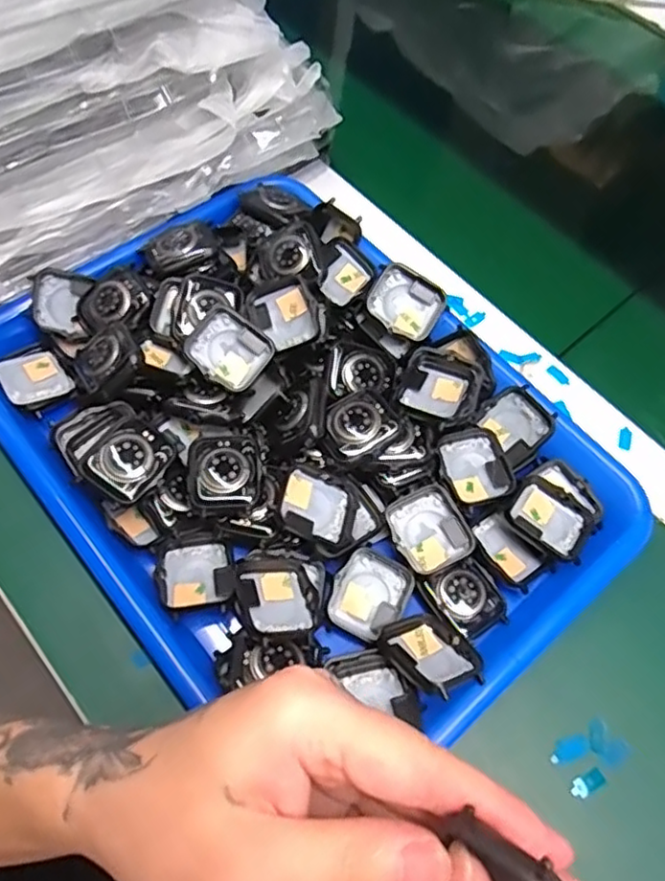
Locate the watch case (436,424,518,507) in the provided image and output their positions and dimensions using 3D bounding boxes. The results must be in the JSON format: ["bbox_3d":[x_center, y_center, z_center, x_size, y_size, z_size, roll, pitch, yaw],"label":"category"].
[{"bbox_3d":[0.078,0.014,0.354,0.039,0.009,0.043,-19,65,-13],"label":"watch case"}]

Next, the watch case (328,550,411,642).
[{"bbox_3d":[0.019,0.078,0.326,0.034,0.013,0.041,24,63,8],"label":"watch case"}]

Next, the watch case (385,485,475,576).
[{"bbox_3d":[0.050,0.047,0.337,0.036,0.011,0.042,-26,67,-17],"label":"watch case"}]

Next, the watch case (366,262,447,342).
[{"bbox_3d":[0.044,-0.082,0.382,0.042,0.010,0.037,35,89,-3],"label":"watch case"}]

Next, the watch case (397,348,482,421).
[{"bbox_3d":[0.060,-0.029,0.357,0.040,0.018,0.044,23,63,8],"label":"watch case"}]

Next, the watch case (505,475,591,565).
[{"bbox_3d":[0.116,0.043,0.347,0.043,0.014,0.032,35,65,14],"label":"watch case"}]

